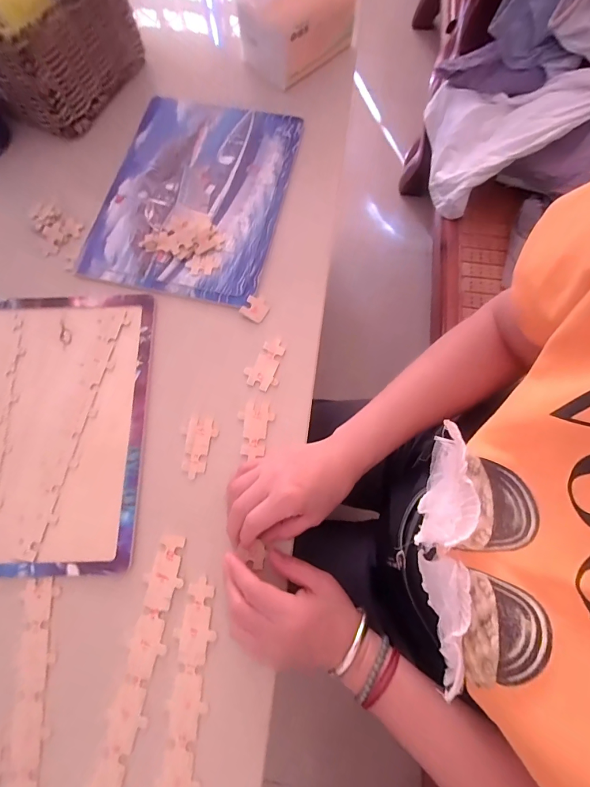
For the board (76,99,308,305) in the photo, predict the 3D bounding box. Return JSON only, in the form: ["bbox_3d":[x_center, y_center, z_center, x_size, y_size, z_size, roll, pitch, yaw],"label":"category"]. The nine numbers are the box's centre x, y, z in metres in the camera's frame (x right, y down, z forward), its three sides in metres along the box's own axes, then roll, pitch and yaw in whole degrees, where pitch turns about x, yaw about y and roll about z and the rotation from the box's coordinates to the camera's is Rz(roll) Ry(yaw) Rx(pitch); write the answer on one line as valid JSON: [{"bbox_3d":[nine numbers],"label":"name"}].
[{"bbox_3d":[-0.125,-0.254,0.480,0.213,0.007,0.283,13,74,4],"label":"board"}]

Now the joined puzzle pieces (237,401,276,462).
[{"bbox_3d":[-0.041,0.037,0.398,0.035,0.004,0.059,1,73,1],"label":"joined puzzle pieces"}]

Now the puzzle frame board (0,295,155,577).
[{"bbox_3d":[-0.266,0.029,0.400,0.209,0.006,0.289,-1,73,0],"label":"puzzle frame board"}]

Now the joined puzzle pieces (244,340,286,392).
[{"bbox_3d":[-0.030,-0.032,0.416,0.036,0.004,0.057,21,75,6],"label":"joined puzzle pieces"}]

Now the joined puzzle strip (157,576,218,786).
[{"bbox_3d":[-0.095,0.294,0.323,0.031,0.005,0.242,2,73,2],"label":"joined puzzle strip"}]

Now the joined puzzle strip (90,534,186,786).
[{"bbox_3d":[-0.141,0.262,0.330,0.033,0.004,0.262,10,74,4],"label":"joined puzzle strip"}]

